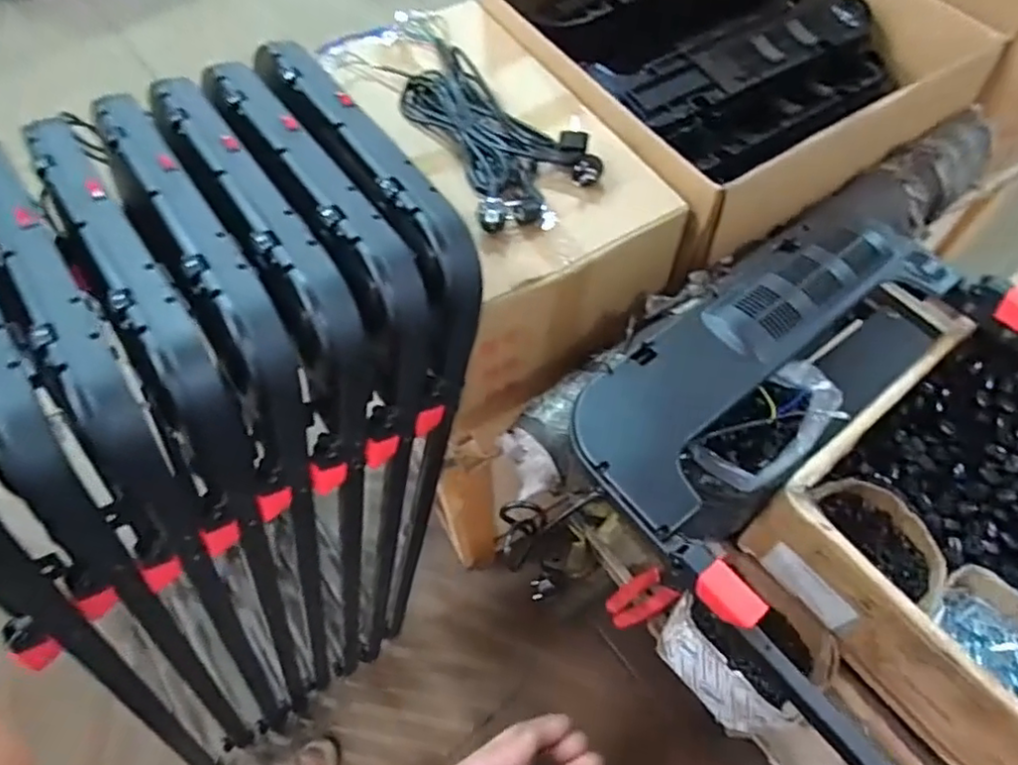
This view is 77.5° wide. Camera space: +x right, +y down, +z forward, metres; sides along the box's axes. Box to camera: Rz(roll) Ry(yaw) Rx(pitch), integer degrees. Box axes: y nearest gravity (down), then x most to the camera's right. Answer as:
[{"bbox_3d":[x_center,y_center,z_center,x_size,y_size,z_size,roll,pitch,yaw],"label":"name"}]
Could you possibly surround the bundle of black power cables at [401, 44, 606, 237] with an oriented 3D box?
[{"bbox_3d":[-0.026,-0.340,0.824,0.160,0.032,0.355,-23,61,-12],"label":"bundle of black power cables"}]

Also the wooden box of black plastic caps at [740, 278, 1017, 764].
[{"bbox_3d":[0.597,0.126,0.723,0.544,0.143,0.352,-34,64,-17],"label":"wooden box of black plastic caps"}]

